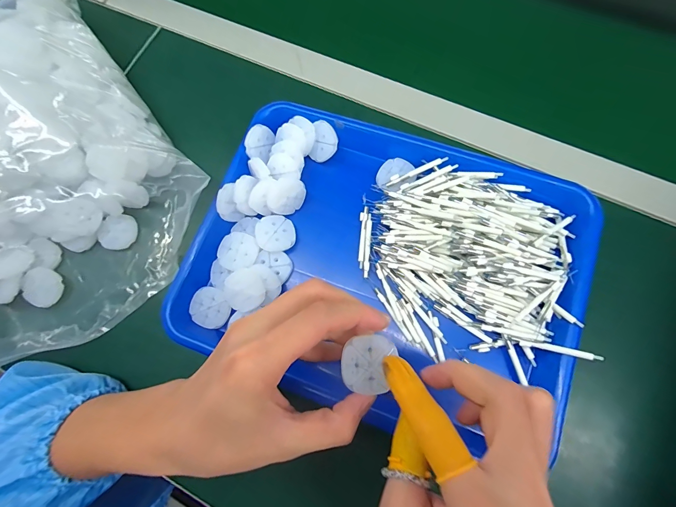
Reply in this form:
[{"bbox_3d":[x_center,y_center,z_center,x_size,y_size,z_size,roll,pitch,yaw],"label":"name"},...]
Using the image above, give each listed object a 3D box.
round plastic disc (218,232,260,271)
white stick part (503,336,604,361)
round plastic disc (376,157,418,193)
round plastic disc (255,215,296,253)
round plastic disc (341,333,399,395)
[{"bbox_3d":[-0.091,-0.002,0.303,0.035,0.005,0.035,1,97,4],"label":"round plastic disc"},{"bbox_3d":[0.168,0.075,0.260,0.063,0.006,0.006,7,73,29],"label":"white stick part"},{"bbox_3d":[0.057,-0.075,0.314,0.036,0.006,0.036,-5,64,10],"label":"round plastic disc"},{"bbox_3d":[-0.057,-0.019,0.304,0.035,0.005,0.034,4,77,-15],"label":"round plastic disc"},{"bbox_3d":[0.018,0.068,0.205,0.031,0.004,0.035,17,76,-6],"label":"round plastic disc"}]

